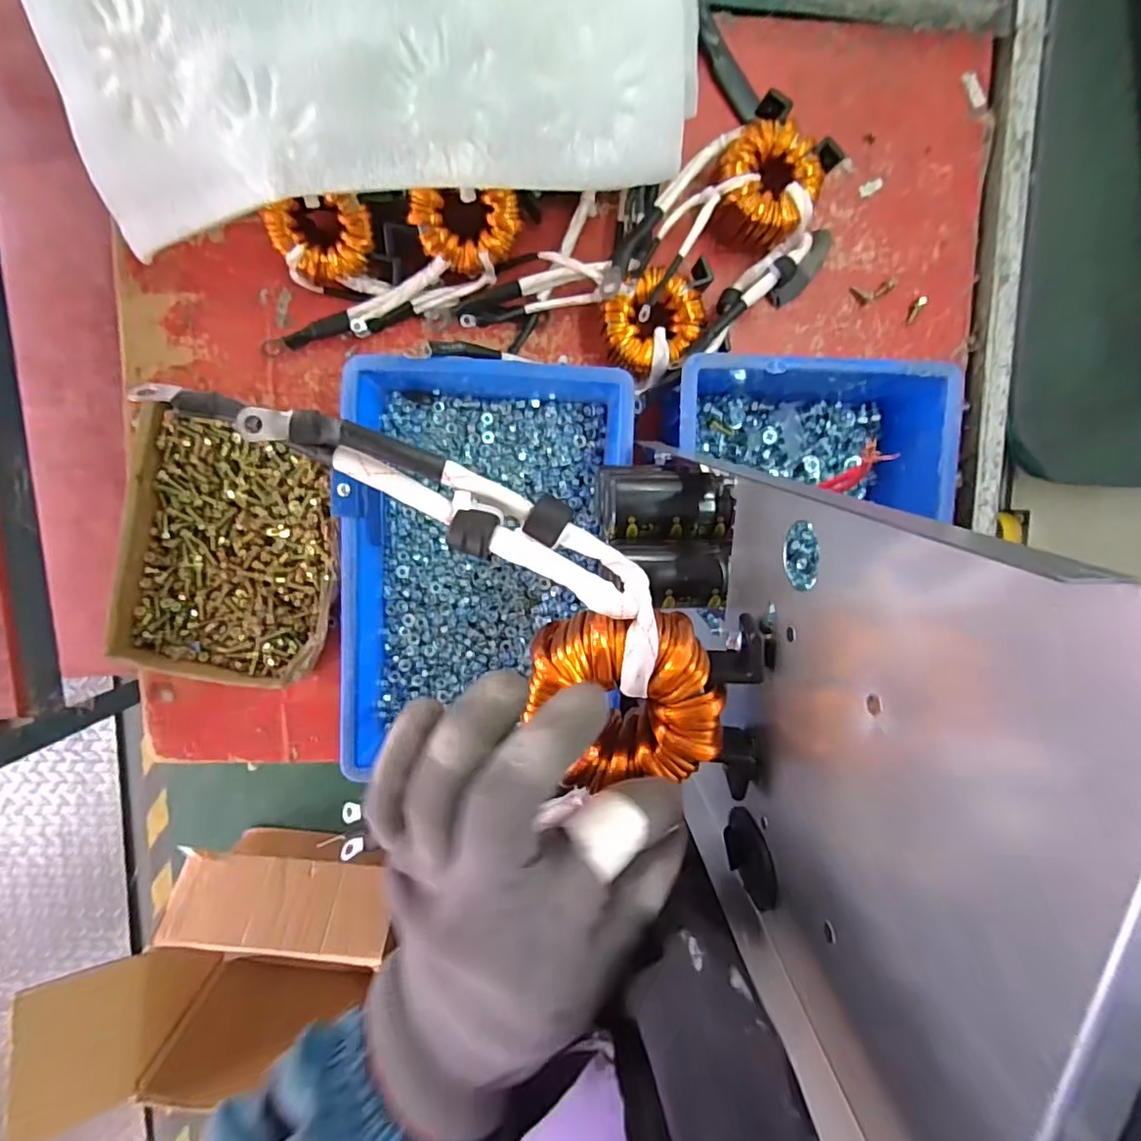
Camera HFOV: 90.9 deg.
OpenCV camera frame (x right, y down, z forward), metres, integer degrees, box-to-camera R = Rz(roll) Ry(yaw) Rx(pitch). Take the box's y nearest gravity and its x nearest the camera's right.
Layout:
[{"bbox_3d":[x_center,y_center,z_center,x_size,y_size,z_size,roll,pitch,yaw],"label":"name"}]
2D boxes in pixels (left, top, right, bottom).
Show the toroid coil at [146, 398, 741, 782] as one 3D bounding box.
[{"bbox_3d":[-0.034,-0.001,0.210,0.231,0.029,0.074,40,90,-6],"label":"toroid coil"}]

